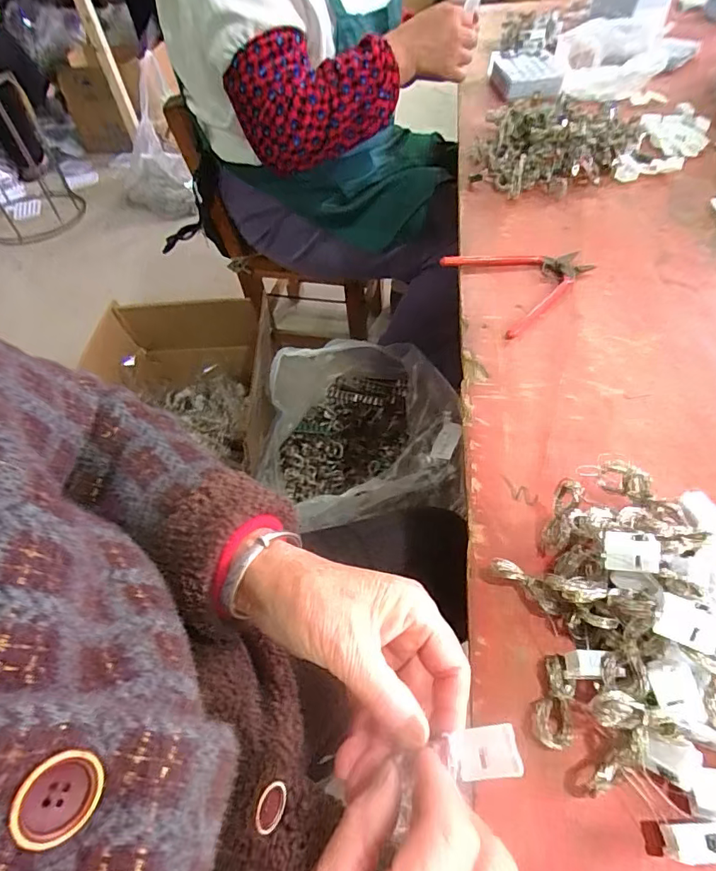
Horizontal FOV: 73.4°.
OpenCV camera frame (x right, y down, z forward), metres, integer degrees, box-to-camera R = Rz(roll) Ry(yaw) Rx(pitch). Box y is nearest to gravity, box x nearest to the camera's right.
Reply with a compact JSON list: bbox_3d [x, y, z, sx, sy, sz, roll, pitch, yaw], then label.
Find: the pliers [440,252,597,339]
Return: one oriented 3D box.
[{"bbox_3d":[0.175,-0.160,0.487,0.135,0.013,0.122,-22,54,-13],"label":"pliers"}]

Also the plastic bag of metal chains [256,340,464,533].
[{"bbox_3d":[0.013,-0.017,0.801,0.301,0.175,0.321,-6,53,1],"label":"plastic bag of metal chains"}]

